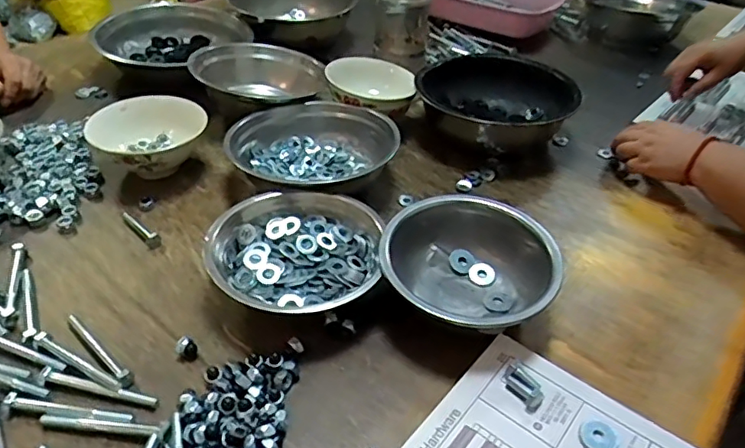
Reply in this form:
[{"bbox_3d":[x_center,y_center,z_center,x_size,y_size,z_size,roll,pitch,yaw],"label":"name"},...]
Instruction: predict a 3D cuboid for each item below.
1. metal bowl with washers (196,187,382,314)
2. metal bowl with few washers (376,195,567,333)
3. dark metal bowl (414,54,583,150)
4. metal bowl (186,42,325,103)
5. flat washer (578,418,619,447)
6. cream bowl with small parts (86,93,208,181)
[{"bbox_3d":[-0.079,0.032,0.574,0.167,0.060,0.170,2,39,-2],"label":"metal bowl with washers"},{"bbox_3d":[0.095,0.048,0.560,0.164,0.069,0.169,10,40,8],"label":"metal bowl with few washers"},{"bbox_3d":[0.182,-0.185,0.841,0.235,0.076,0.201,-12,42,-19],"label":"dark metal bowl"},{"bbox_3d":[-0.174,-0.234,0.871,0.194,0.075,0.194,2,39,-2],"label":"metal bowl"},{"bbox_3d":[0.185,0.174,0.450,0.030,0.004,0.032,18,41,17],"label":"flat washer"},{"bbox_3d":[-0.299,-0.112,0.722,0.119,0.066,0.125,2,39,-2],"label":"cream bowl with small parts"}]

